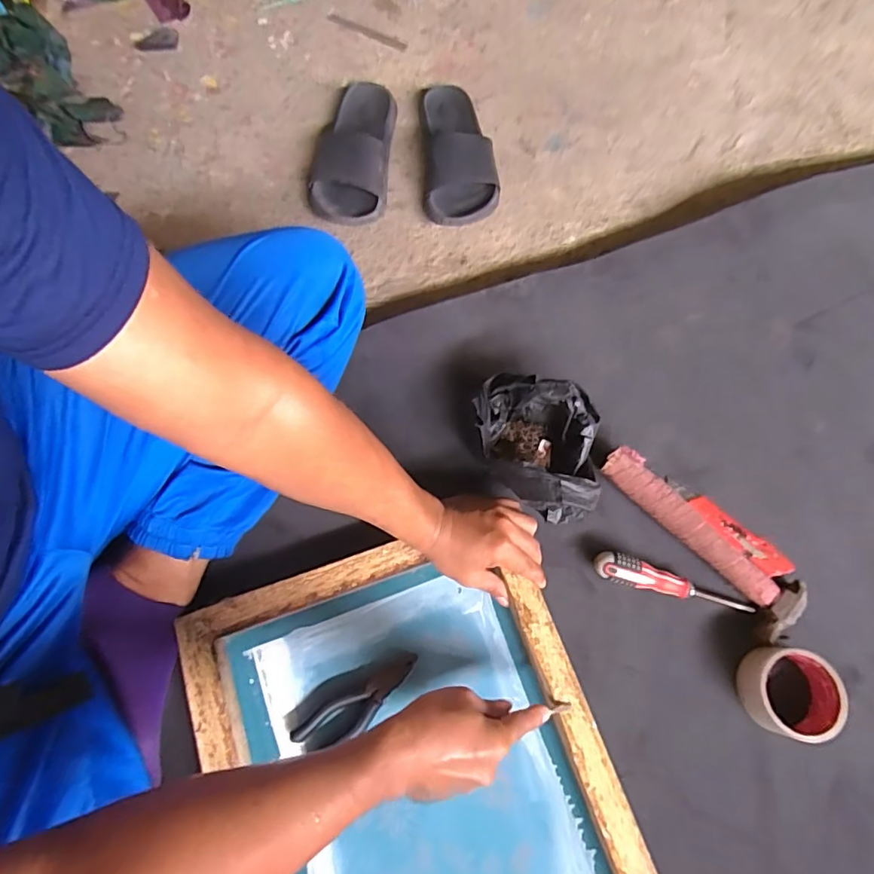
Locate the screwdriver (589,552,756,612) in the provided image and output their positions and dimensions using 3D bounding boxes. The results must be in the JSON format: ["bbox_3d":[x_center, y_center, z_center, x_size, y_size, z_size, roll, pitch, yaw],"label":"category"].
[{"bbox_3d":[0.269,0.168,0.600,0.180,0.031,0.031,15,73,7],"label":"screwdriver"}]

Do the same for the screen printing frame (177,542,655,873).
[{"bbox_3d":[-0.017,0.343,0.518,0.359,0.064,0.460,-20,72,-4],"label":"screen printing frame"}]

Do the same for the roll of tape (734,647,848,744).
[{"bbox_3d":[0.374,0.270,0.556,0.089,0.051,0.084,-1,71,2],"label":"roll of tape"}]

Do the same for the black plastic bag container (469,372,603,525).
[{"bbox_3d":[0.112,0.009,0.612,0.153,0.105,0.158,17,73,8],"label":"black plastic bag container"}]

